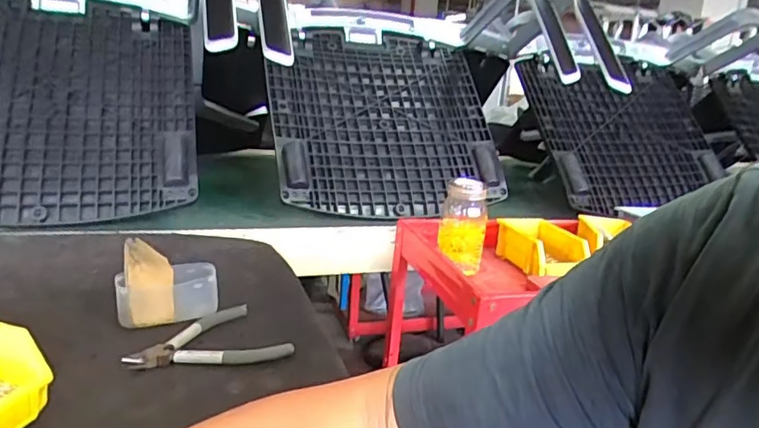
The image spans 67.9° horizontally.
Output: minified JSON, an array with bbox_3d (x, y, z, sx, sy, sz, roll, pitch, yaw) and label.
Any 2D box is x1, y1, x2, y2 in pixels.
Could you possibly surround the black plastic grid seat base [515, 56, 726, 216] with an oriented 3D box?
[{"bbox_3d":[0.655,-0.219,1.474,0.584,0.485,0.050,-2,-30,-22],"label":"black plastic grid seat base"}]

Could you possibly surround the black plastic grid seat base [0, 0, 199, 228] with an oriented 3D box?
[{"bbox_3d":[-0.609,-0.214,1.036,0.497,0.495,0.066,-3,-28,-17],"label":"black plastic grid seat base"}]

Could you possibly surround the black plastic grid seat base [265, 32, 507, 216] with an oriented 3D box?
[{"bbox_3d":[0.005,-0.231,1.308,0.519,0.527,0.051,-2,-25,-23],"label":"black plastic grid seat base"}]

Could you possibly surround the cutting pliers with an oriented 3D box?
[{"bbox_3d":[-0.166,0.119,0.553,0.147,0.011,0.100,-1,16,-20],"label":"cutting pliers"}]

